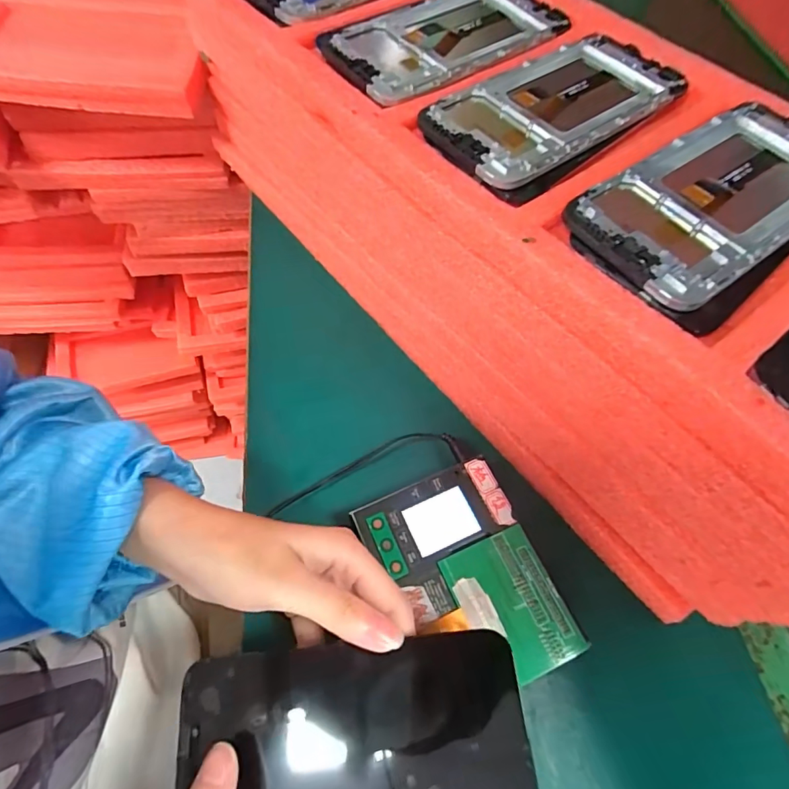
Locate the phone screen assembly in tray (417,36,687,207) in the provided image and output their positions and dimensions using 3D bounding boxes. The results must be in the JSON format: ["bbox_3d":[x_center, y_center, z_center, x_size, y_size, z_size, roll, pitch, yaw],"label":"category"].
[{"bbox_3d":[0.093,-0.163,0.261,0.157,0.012,0.077,-36,68,-18],"label":"phone screen assembly in tray"}]

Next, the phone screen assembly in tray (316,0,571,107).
[{"bbox_3d":[0.034,-0.229,0.291,0.159,0.007,0.082,-36,68,-18],"label":"phone screen assembly in tray"}]

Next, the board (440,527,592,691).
[{"bbox_3d":[0.068,0.120,0.265,0.056,0.004,0.074,-22,64,-13],"label":"board"}]

